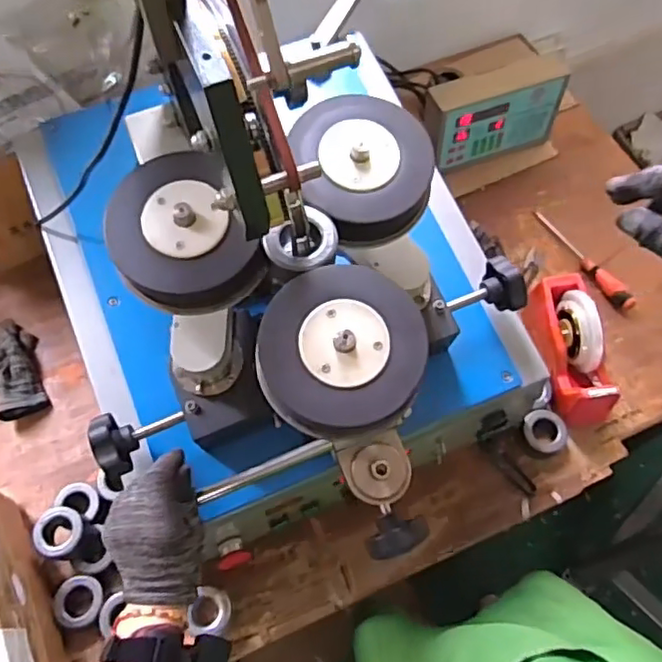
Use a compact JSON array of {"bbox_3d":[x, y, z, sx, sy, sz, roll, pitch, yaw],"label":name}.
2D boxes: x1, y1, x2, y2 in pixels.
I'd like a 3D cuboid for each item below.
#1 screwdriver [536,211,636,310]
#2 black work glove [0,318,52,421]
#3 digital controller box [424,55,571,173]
[{"bbox_3d":[0.408,-0.122,0.991,0.025,0.030,0.224,-29,67,-13],"label":"screwdriver"},{"bbox_3d":[-0.474,0.056,0.917,0.073,0.042,0.148,-20,65,-9],"label":"black work glove"},{"bbox_3d":[0.272,-0.363,1.042,0.230,0.162,0.069,-22,65,-10],"label":"digital controller box"}]

